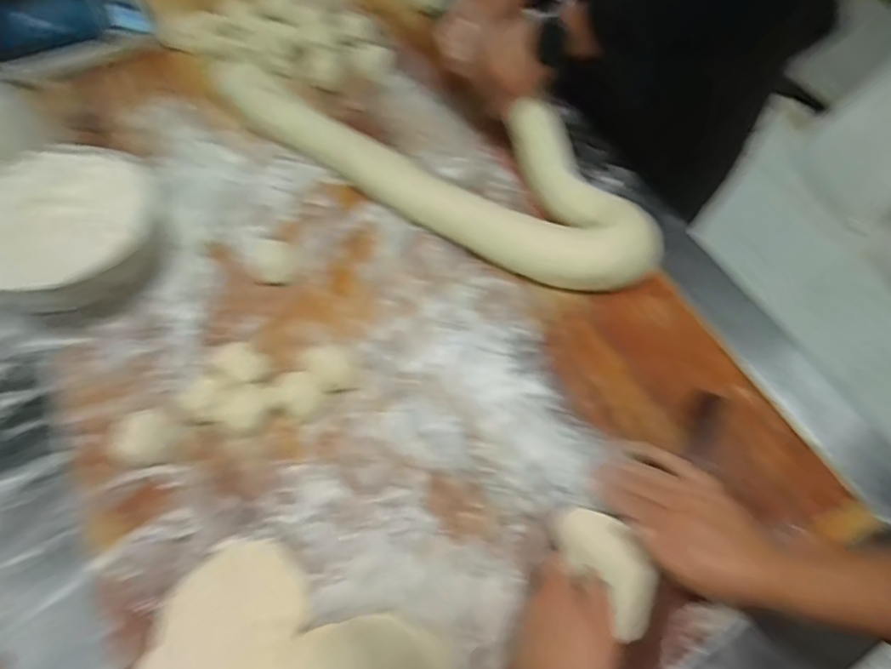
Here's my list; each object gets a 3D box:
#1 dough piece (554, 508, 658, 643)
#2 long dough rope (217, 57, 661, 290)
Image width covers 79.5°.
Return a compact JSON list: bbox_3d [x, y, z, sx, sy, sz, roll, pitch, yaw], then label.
[{"bbox_3d":[0.145,0.202,0.466,0.058,0.014,0.106,-21,63,-14],"label":"dough piece"},{"bbox_3d":[-0.015,-0.240,0.684,0.599,0.069,0.179,30,63,14],"label":"long dough rope"}]

